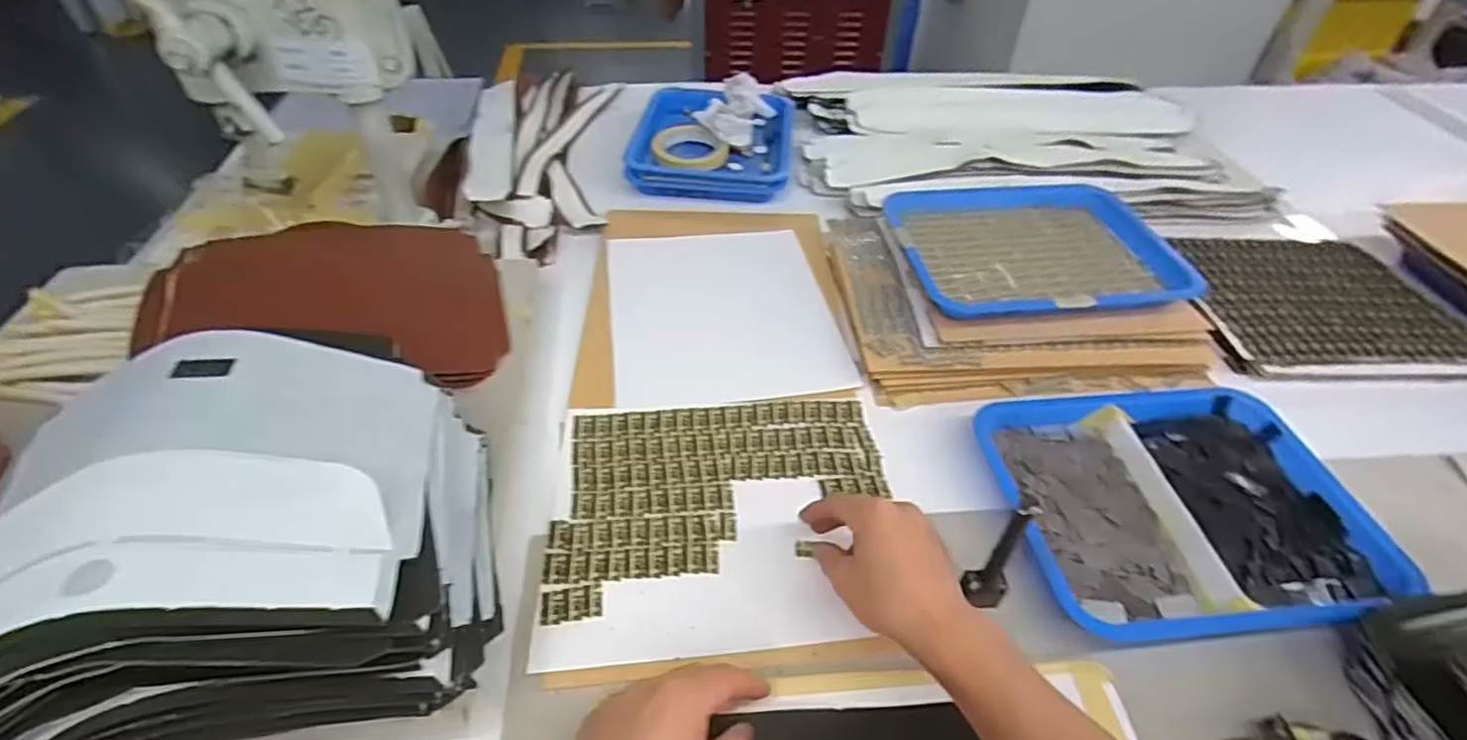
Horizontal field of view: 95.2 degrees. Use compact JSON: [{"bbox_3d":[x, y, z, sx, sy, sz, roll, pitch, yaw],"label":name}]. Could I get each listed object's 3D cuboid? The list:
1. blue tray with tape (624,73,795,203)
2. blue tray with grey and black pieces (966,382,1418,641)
[{"bbox_3d":[-0.025,-0.327,0.931,0.211,0.052,0.245,5,45,3],"label":"blue tray with tape"},{"bbox_3d":[0.361,0.105,0.553,0.271,0.032,0.231,-1,45,-4],"label":"blue tray with grey and black pieces"}]

